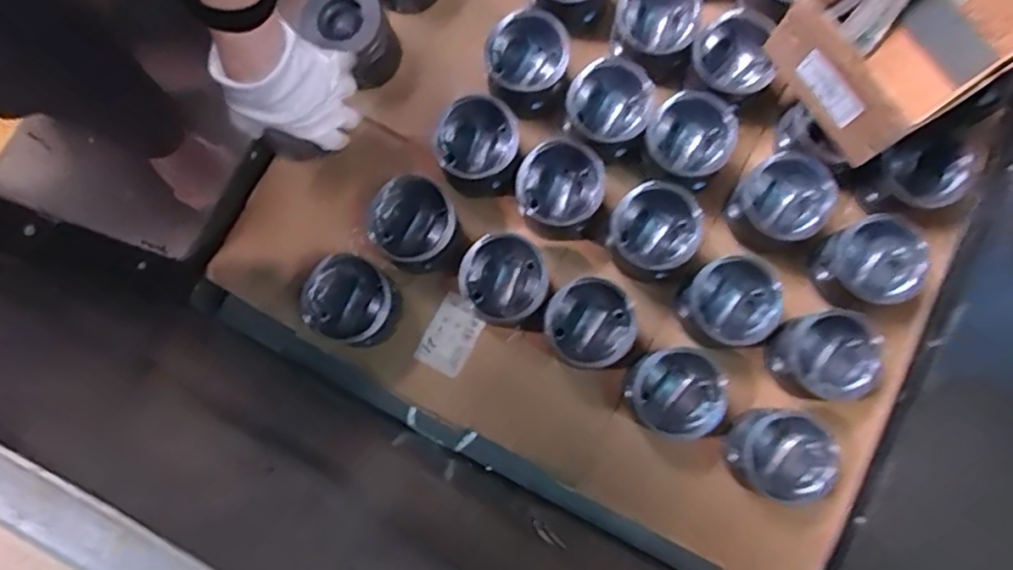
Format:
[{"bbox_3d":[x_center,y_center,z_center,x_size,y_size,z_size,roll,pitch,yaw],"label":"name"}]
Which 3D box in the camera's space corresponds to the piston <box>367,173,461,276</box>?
[{"bbox_3d":[-0.091,-0.058,0.690,0.084,0.068,0.081,0,81,1],"label":"piston"}]

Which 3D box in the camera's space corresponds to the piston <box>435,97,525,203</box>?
[{"bbox_3d":[-0.027,-0.143,0.701,0.086,0.081,0.082,0,81,1],"label":"piston"}]

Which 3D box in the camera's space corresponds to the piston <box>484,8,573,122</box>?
[{"bbox_3d":[0.022,-0.231,0.707,0.086,0.066,0.093,0,81,1],"label":"piston"}]

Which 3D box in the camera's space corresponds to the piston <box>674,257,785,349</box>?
[{"bbox_3d":[0.219,0.022,0.667,0.084,0.075,0.082,0,81,1],"label":"piston"}]

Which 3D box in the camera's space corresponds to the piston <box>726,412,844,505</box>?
[{"bbox_3d":[0.261,0.164,0.652,0.090,0.077,0.083,6,81,2],"label":"piston"}]

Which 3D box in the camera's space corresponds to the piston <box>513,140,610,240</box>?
[{"bbox_3d":[0.055,-0.094,0.687,0.081,0.081,0.085,0,81,1],"label":"piston"}]

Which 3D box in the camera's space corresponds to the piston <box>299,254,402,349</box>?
[{"bbox_3d":[-0.152,0.021,0.676,0.084,0.077,0.080,0,81,1],"label":"piston"}]

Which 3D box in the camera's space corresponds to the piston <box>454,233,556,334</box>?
[{"bbox_3d":[0.002,0.001,0.686,0.096,0.075,0.083,36,83,6],"label":"piston"}]

